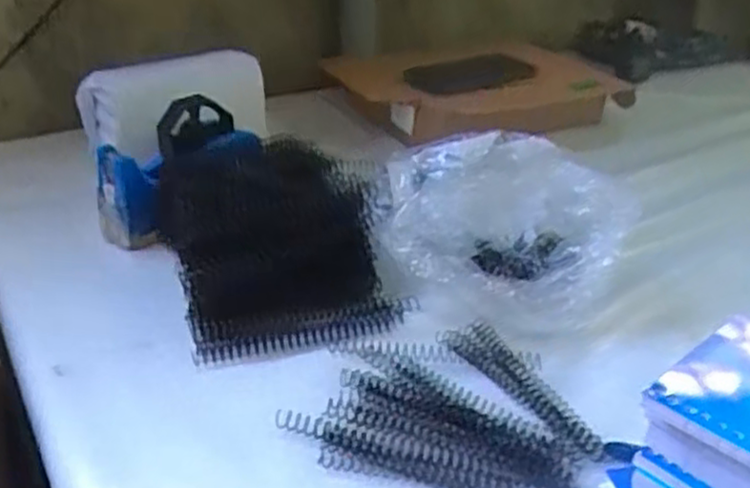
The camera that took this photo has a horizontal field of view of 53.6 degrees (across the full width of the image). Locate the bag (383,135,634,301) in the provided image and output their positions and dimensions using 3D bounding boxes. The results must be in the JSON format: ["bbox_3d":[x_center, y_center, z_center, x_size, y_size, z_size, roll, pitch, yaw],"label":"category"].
[{"bbox_3d":[0.097,-0.018,0.634,0.181,0.107,0.149,-4,29,-7],"label":"bag"}]

